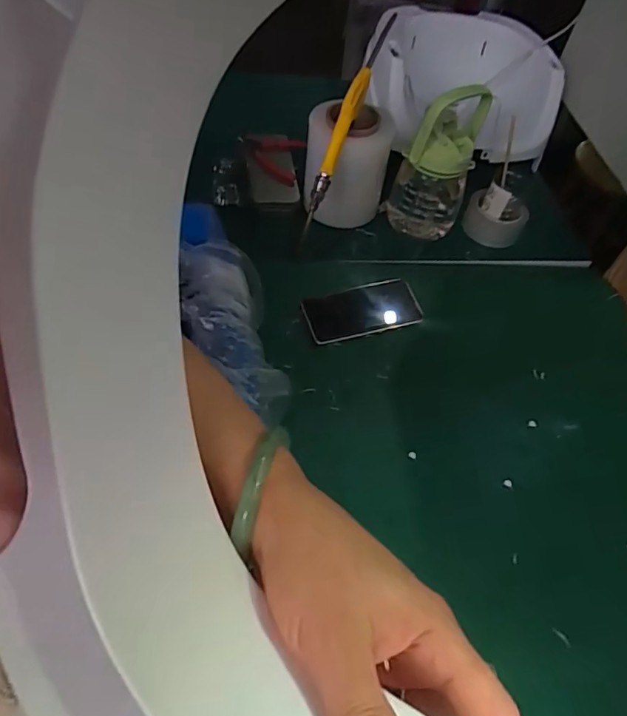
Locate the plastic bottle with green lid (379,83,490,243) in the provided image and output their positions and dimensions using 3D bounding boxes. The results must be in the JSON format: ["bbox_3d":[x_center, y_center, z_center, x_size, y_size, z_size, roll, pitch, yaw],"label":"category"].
[{"bbox_3d":[0.179,-0.288,0.804,0.119,0.246,0.089,18,54,6],"label":"plastic bottle with green lid"}]

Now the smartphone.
[{"bbox_3d":[0.070,-0.067,0.757,0.165,0.009,0.078,-13,69,-11],"label":"smartphone"}]

